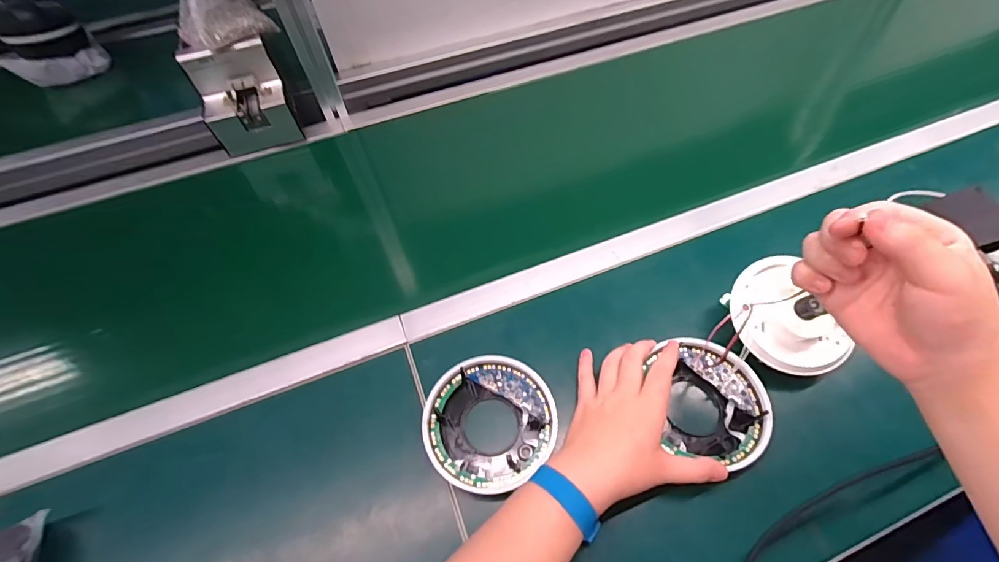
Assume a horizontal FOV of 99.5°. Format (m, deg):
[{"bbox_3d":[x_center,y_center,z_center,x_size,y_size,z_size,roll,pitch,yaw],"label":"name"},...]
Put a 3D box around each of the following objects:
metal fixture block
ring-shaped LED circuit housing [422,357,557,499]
[{"bbox_3d":[-0.399,-0.283,0.664,0.125,0.135,0.081,-19,56,-9],"label":"metal fixture block"},{"bbox_3d":[-0.009,0.145,0.434,0.130,0.039,0.126,-2,55,3],"label":"ring-shaped LED circuit housing"}]

